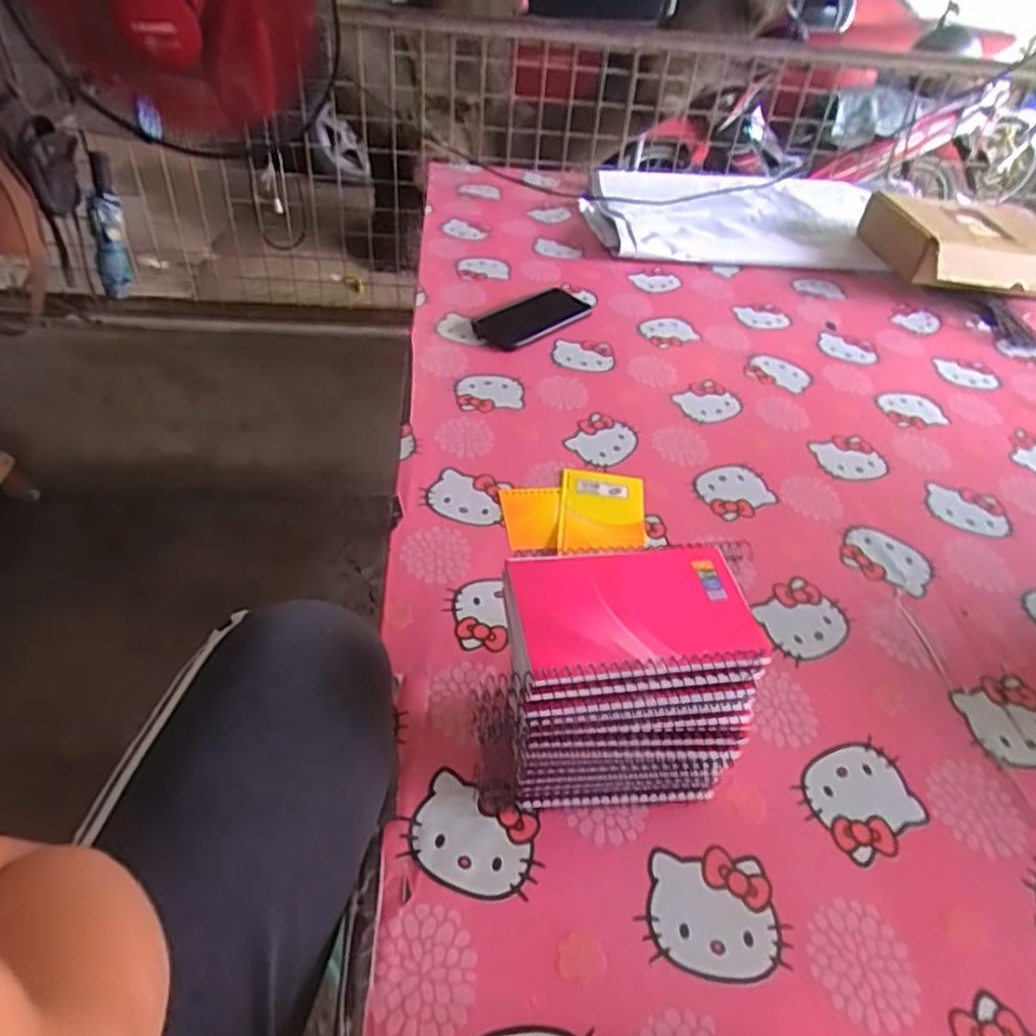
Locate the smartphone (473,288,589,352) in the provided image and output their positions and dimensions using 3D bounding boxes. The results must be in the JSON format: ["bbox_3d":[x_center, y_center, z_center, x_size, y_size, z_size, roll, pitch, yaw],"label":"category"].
[{"bbox_3d":[0.019,-0.264,0.929,0.086,0.013,0.159,37,52,27],"label":"smartphone"}]

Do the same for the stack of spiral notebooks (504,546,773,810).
[{"bbox_3d":[0.059,0.108,0.445,0.134,0.158,0.088,0,44,-6],"label":"stack of spiral notebooks"}]

